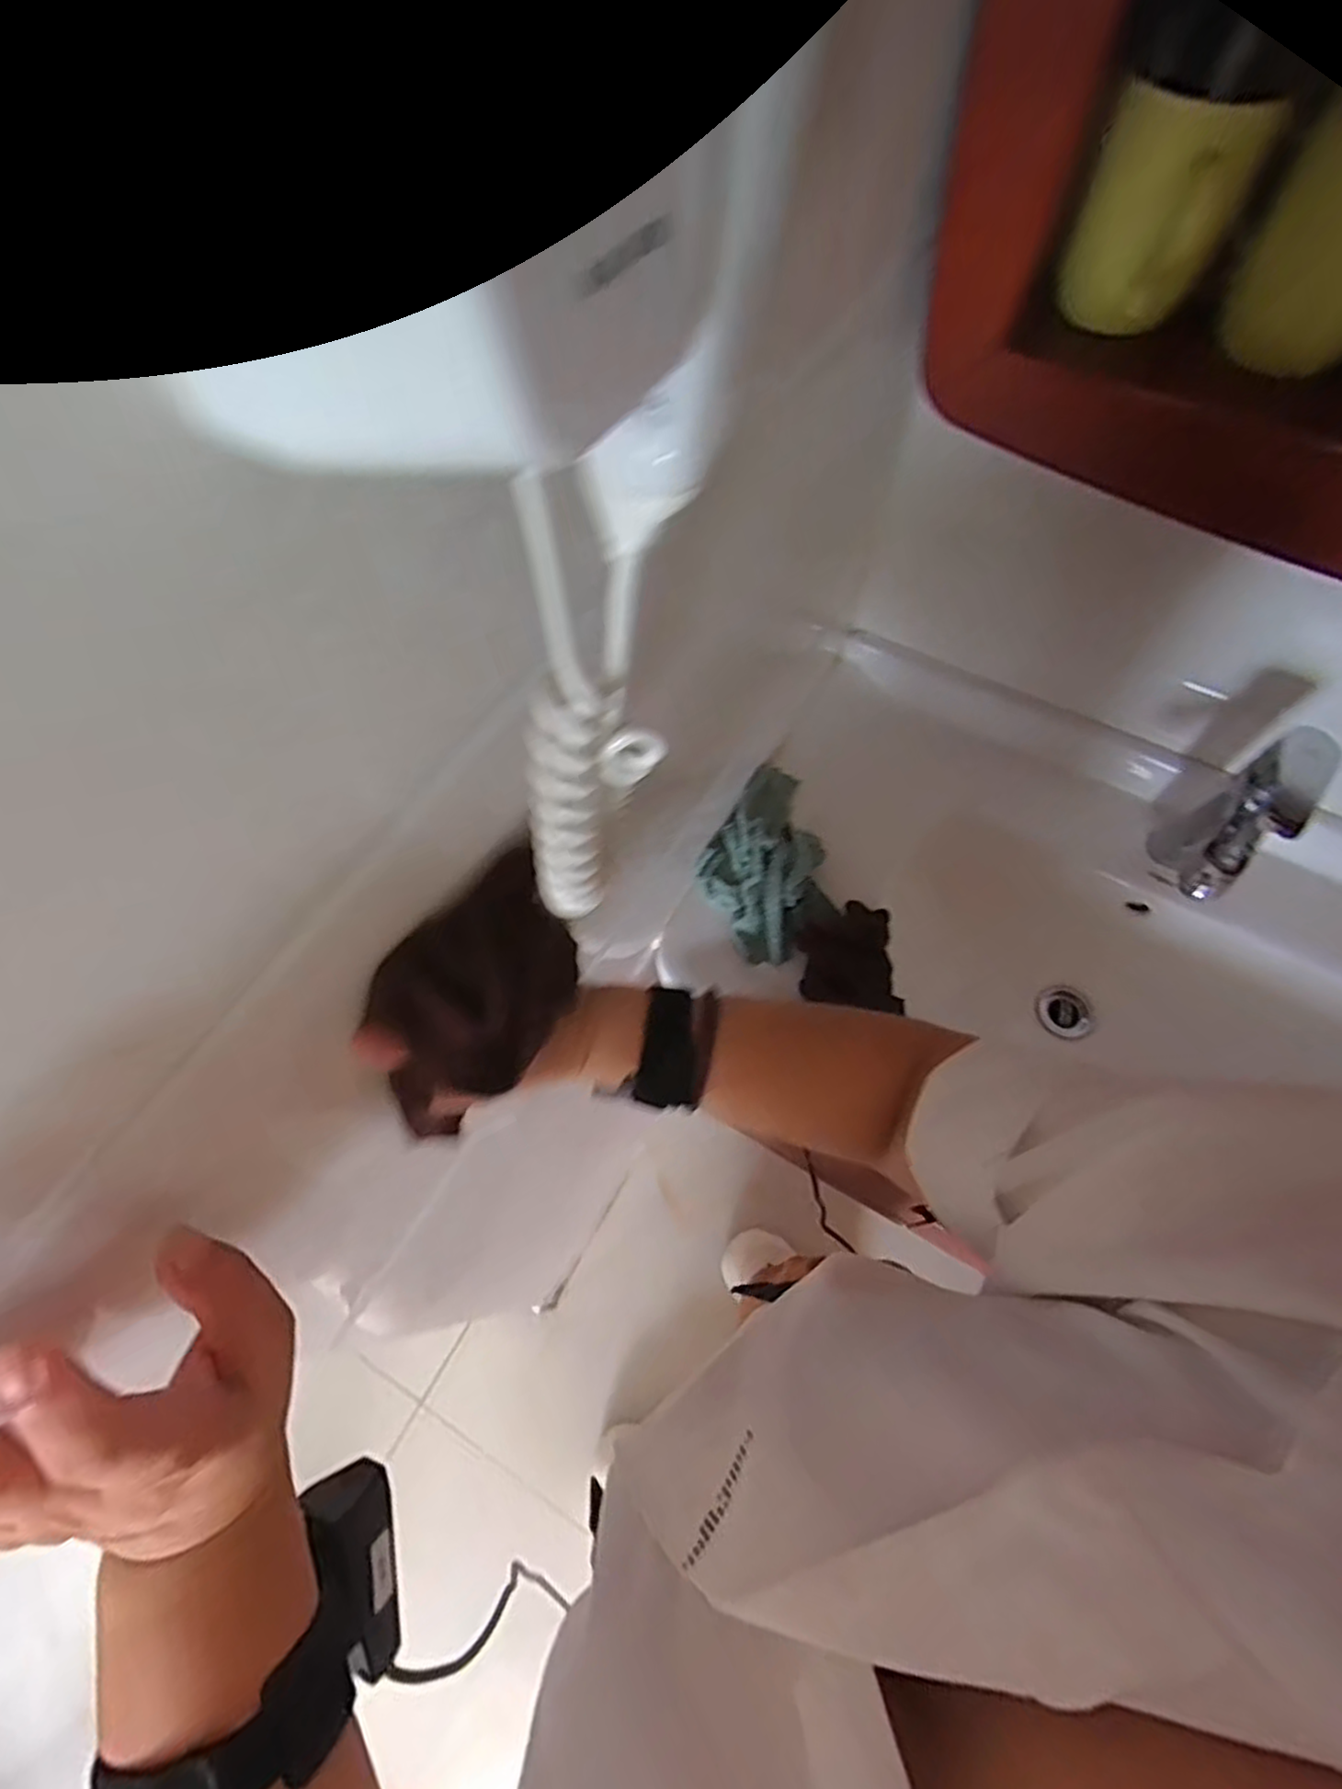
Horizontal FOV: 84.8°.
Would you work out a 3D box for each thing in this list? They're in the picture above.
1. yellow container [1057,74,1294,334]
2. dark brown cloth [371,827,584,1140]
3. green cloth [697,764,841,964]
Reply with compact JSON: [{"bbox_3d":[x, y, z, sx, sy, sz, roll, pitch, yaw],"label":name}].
[{"bbox_3d":[0.263,-0.372,0.403,0.080,0.100,0.059,26,65,12],"label":"yellow container"},{"bbox_3d":[-0.085,0.043,0.345,0.050,0.100,0.130,27,66,12],"label":"dark brown cloth"},{"bbox_3d":[0.088,-0.034,0.726,0.127,0.047,0.196,-12,64,-7],"label":"green cloth"}]

